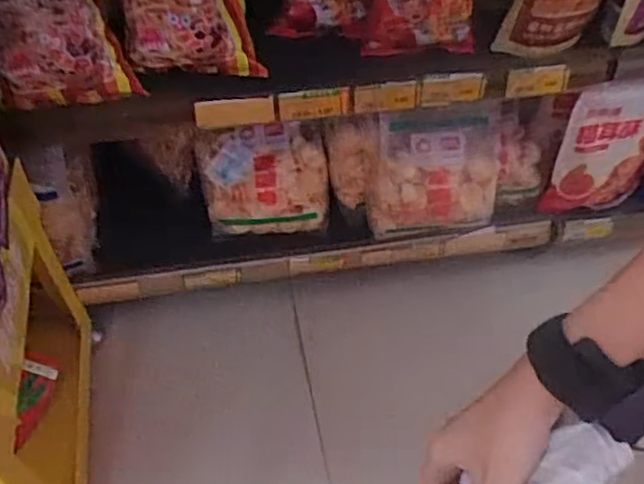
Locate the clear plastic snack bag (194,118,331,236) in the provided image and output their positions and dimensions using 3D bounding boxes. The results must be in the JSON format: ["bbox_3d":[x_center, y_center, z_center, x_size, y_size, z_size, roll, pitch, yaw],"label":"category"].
[{"bbox_3d":[-0.085,-0.095,1.022,0.182,0.145,0.080,-3,19,-6],"label":"clear plastic snack bag"}]

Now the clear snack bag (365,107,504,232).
[{"bbox_3d":[0.163,-0.101,0.987,0.191,0.174,0.065,-8,16,-10],"label":"clear snack bag"}]

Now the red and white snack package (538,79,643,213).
[{"bbox_3d":[0.432,-0.136,0.989,0.175,0.216,0.048,-11,56,-10],"label":"red and white snack package"}]

